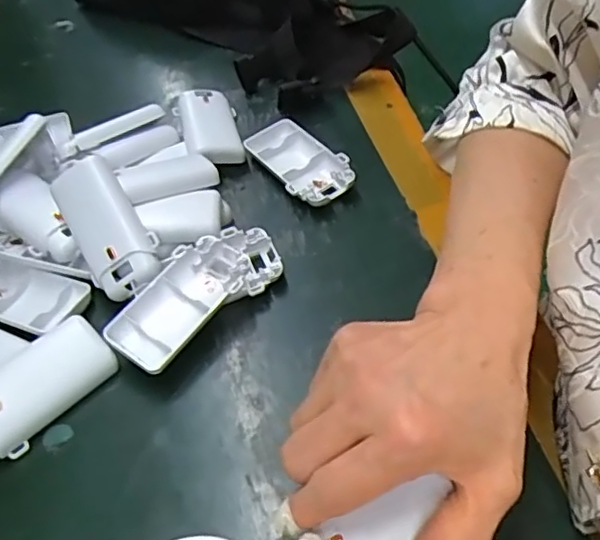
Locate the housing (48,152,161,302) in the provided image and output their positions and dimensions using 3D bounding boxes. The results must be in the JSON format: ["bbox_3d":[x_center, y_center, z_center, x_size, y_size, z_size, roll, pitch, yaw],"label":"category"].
[{"bbox_3d":[-0.128,-0.031,0.386,0.043,0.019,0.100,-28,73,-17],"label":"housing"}]

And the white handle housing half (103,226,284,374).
[{"bbox_3d":[-0.064,0.014,0.375,0.054,0.027,0.118,35,62,28],"label":"white handle housing half"}]

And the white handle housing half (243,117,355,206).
[{"bbox_3d":[-0.001,-0.082,0.450,0.047,0.017,0.094,-33,55,-20],"label":"white handle housing half"}]

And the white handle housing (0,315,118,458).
[{"bbox_3d":[-0.156,0.068,0.339,0.043,0.024,0.092,33,61,28],"label":"white handle housing"}]

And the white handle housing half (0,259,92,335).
[{"bbox_3d":[-0.186,0.017,0.383,0.095,0.014,0.042,13,53,15],"label":"white handle housing half"}]

